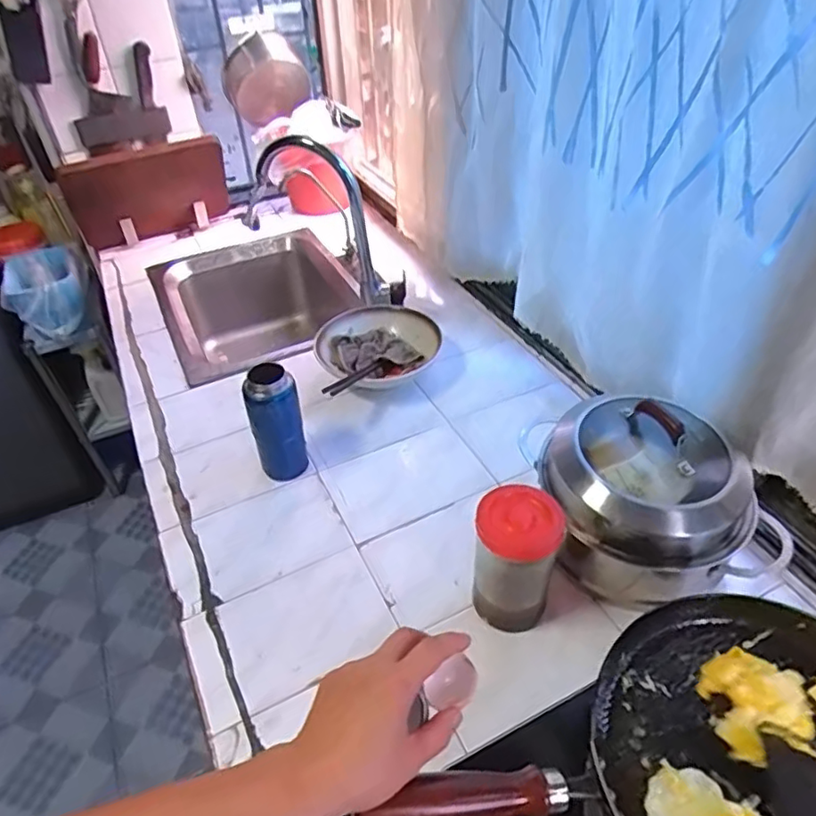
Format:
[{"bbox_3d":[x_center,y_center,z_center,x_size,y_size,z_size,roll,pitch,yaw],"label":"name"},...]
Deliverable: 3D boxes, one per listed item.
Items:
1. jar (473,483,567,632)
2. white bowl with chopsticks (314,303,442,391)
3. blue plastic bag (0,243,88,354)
[{"bbox_3d":[0.119,0.166,0.670,0.085,0.152,0.083,-1,42,1],"label":"jar"},{"bbox_3d":[-0.045,-0.097,1.027,0.207,0.078,0.182,-16,44,-15],"label":"white bowl with chopsticks"},{"bbox_3d":[-0.828,-0.262,1.408,0.176,0.176,0.196,-23,46,-21],"label":"blue plastic bag"}]

